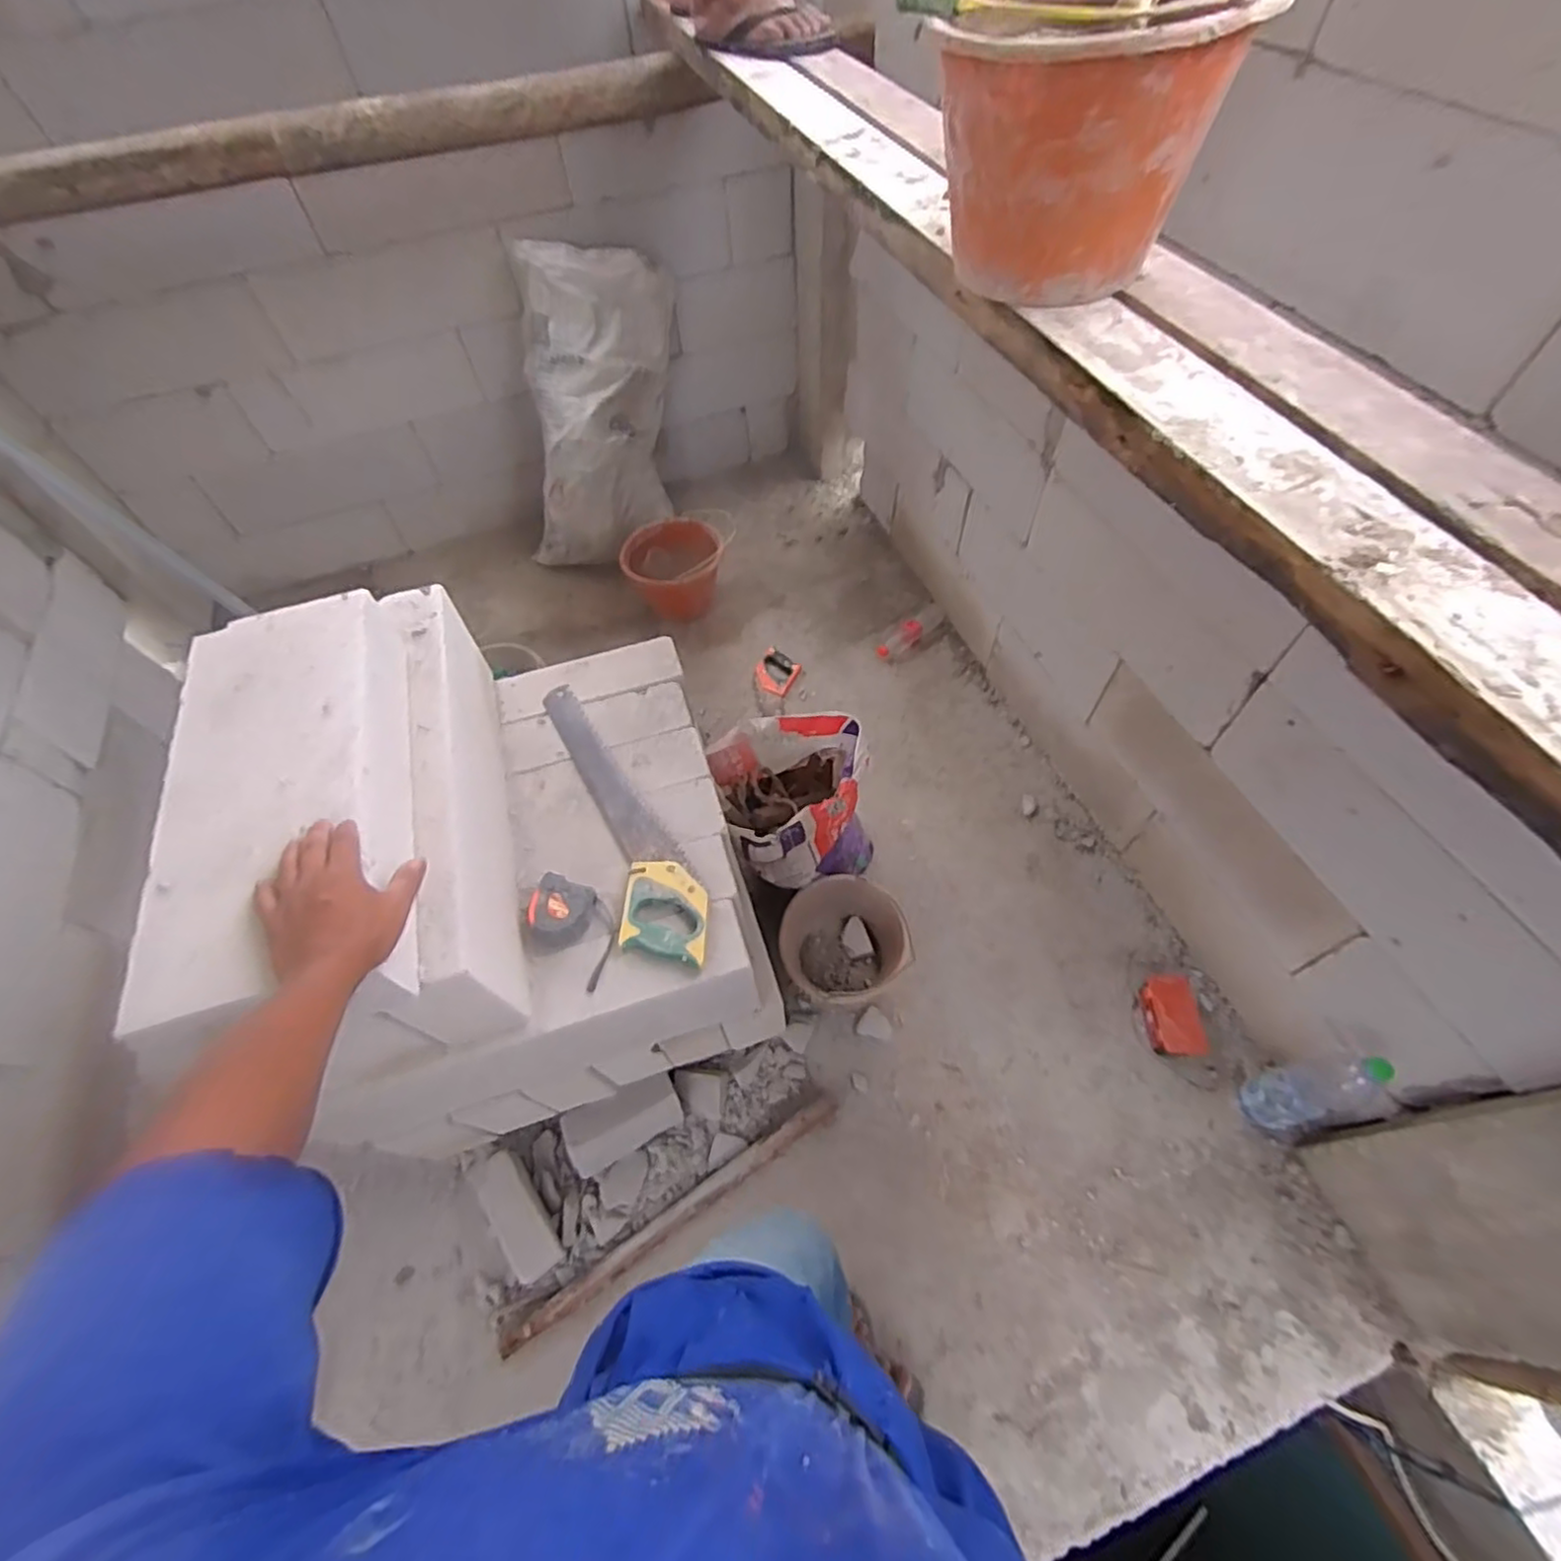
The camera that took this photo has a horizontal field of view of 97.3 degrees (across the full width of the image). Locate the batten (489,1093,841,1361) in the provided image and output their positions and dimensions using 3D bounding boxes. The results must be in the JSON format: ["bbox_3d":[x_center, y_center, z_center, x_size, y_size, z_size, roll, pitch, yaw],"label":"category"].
[{"bbox_3d":[-0.169,0.753,1.211,0.637,0.042,0.054,-30,61,-15],"label":"batten"}]

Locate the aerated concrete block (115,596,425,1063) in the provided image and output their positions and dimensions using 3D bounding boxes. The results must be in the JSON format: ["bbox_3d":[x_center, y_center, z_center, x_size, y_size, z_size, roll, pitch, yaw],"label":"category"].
[{"bbox_3d":[-0.508,0.017,0.729,0.210,0.106,0.487,-15,58,-6],"label":"aerated concrete block"}]

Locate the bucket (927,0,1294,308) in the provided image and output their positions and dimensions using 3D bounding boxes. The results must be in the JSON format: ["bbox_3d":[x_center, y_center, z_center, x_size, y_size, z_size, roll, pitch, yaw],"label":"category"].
[{"bbox_3d":[0.263,-0.593,0.631,0.234,0.198,0.255,-1,57,2],"label":"bucket"}]

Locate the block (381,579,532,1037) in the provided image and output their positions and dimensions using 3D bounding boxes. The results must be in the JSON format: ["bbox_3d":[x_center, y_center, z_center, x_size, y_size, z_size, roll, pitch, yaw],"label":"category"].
[{"bbox_3d":[-0.422,0.021,0.904,0.095,0.213,0.589,-15,58,-6],"label":"block"}]

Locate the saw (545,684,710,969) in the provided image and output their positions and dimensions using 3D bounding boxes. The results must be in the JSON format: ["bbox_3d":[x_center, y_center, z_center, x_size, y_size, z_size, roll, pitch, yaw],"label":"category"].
[{"bbox_3d":[-0.229,0.033,0.989,0.115,0.030,0.531,-22,59,-11],"label":"saw"}]

